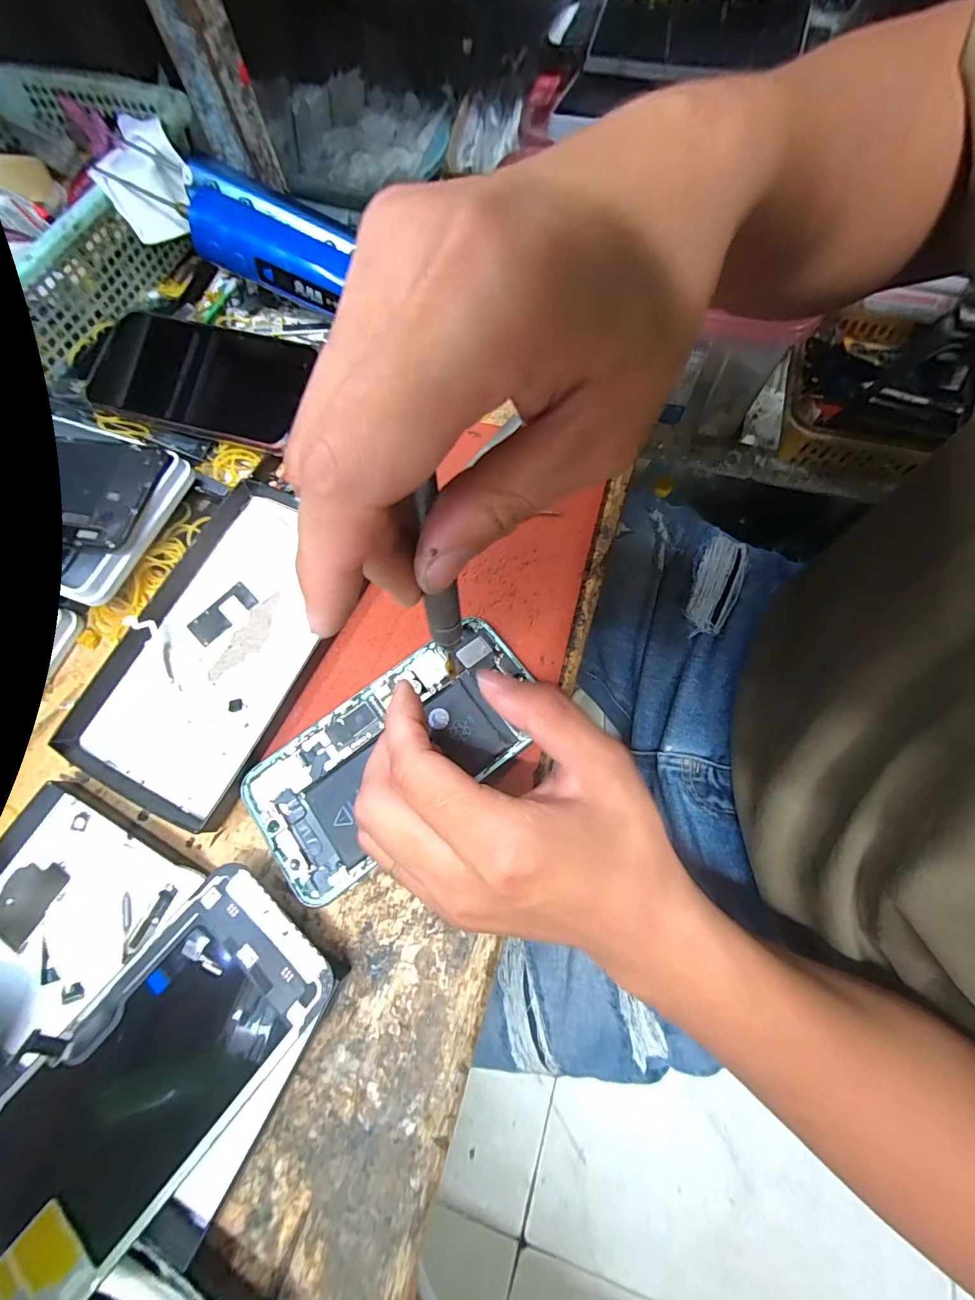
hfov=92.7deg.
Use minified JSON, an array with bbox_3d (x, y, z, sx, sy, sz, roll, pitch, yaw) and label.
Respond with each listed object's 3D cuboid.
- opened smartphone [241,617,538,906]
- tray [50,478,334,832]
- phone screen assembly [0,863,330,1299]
[{"bbox_3d":[-0.044,0.050,0.235,0.151,0.005,0.073,-37,73,-10],"label":"opened smartphone"},{"bbox_3d":[-0.144,-0.006,0.255,0.103,0.013,0.175,21,73,10],"label":"tray"},{"bbox_3d":[-0.135,0.166,0.180,0.072,0.006,0.142,37,71,16],"label":"phone screen assembly"}]

